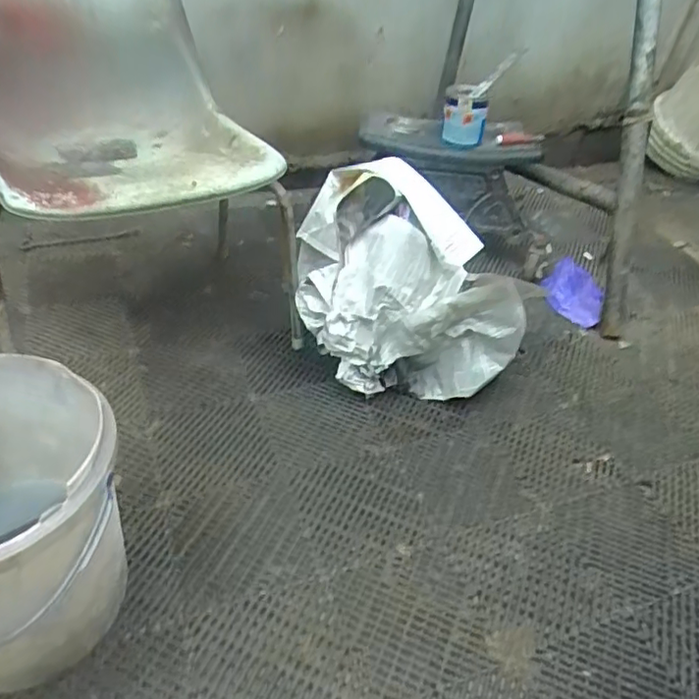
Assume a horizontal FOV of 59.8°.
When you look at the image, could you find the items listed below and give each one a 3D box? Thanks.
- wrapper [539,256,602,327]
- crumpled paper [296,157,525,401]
[{"bbox_3d":[0.547,-0.131,1.494,0.151,0.102,0.171,16,40,14],"label":"wrapper"},{"bbox_3d":[0.103,-0.138,1.182,0.422,0.383,0.303,2,34,1],"label":"crumpled paper"}]

